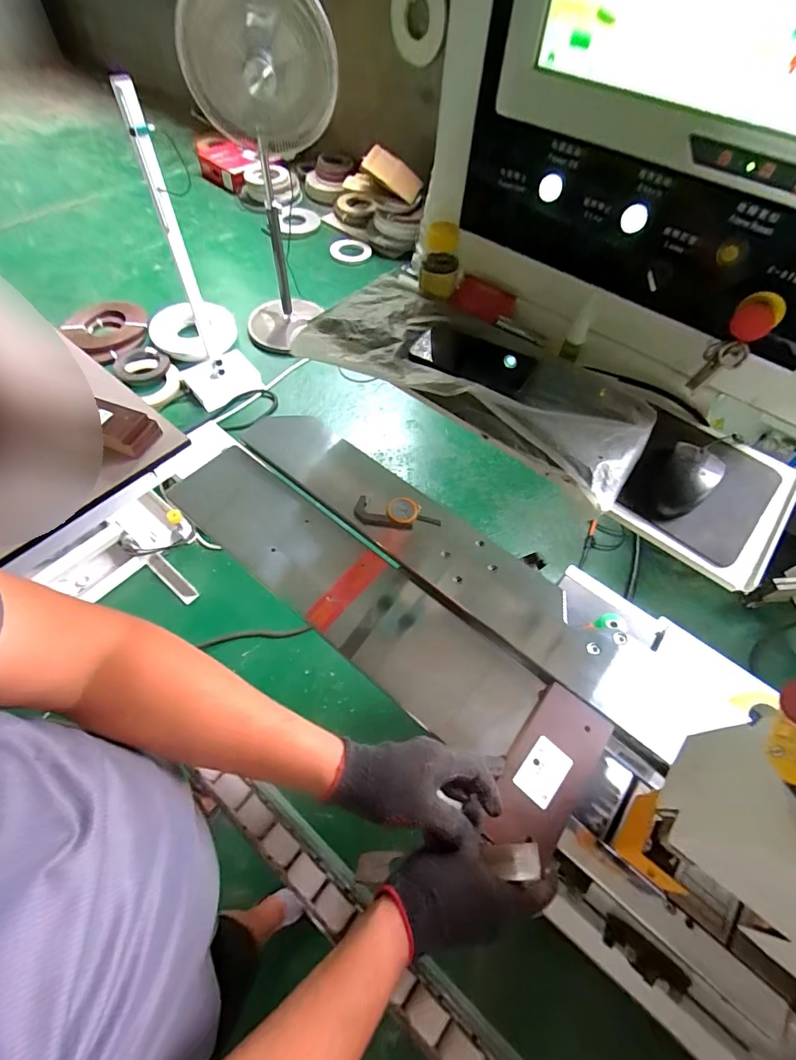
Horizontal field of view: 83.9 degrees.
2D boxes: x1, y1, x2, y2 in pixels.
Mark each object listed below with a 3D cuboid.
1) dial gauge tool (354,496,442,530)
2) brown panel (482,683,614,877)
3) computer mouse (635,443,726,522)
[{"bbox_3d":[-0.001,-0.023,0.642,0.122,0.022,0.043,6,59,0],"label":"dial gauge tool"},{"bbox_3d":[0.163,0.263,0.482,0.081,0.014,0.175,34,60,16],"label":"brown panel"},{"bbox_3d":[0.330,-0.062,0.520,0.119,0.038,0.067,-36,67,-21],"label":"computer mouse"}]

